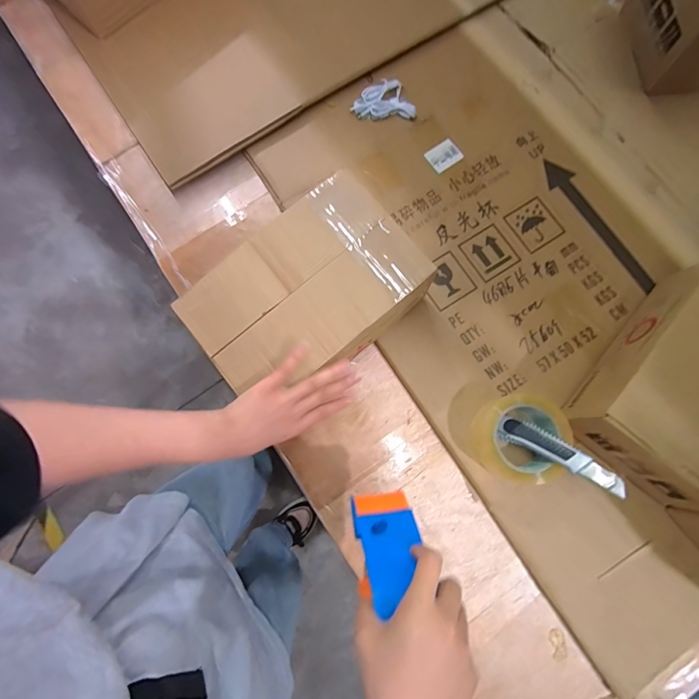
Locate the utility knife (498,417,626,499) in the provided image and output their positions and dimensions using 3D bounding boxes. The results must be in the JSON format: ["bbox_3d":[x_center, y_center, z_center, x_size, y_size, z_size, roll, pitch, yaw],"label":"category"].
[{"bbox_3d":[0.244,0.122,0.467,0.139,0.011,0.031,29,79,39],"label":"utility knife"}]

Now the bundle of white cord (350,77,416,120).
[{"bbox_3d":[0.052,-0.389,0.625,0.097,0.019,0.058,-2,78,-1],"label":"bundle of white cord"}]

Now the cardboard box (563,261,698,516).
[{"bbox_3d":[0.419,0.046,0.485,0.191,0.125,0.255,39,80,7],"label":"cardboard box"}]

